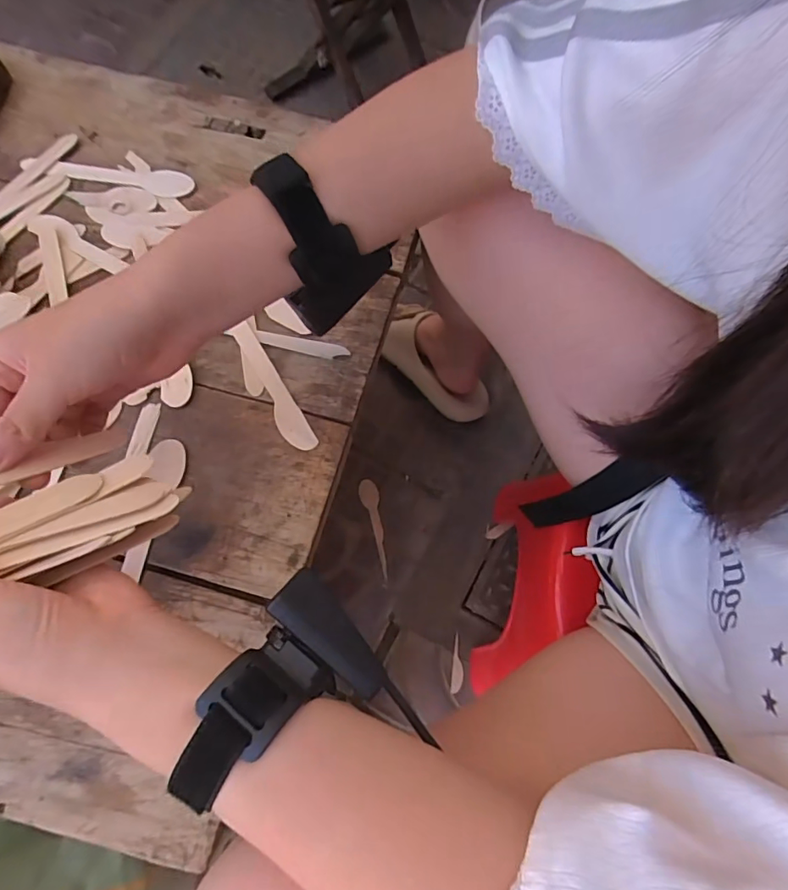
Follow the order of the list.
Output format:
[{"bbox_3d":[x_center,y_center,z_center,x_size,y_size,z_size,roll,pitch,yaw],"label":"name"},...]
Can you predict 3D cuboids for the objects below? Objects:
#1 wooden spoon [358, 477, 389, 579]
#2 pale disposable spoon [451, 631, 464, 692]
[{"bbox_3d":[-0.030,0.123,0.753,0.029,0.010,0.147,-8,73,-5],"label":"wooden spoon"},{"bbox_3d":[0.090,0.305,0.704,0.016,0.004,0.075,7,62,3],"label":"pale disposable spoon"}]

